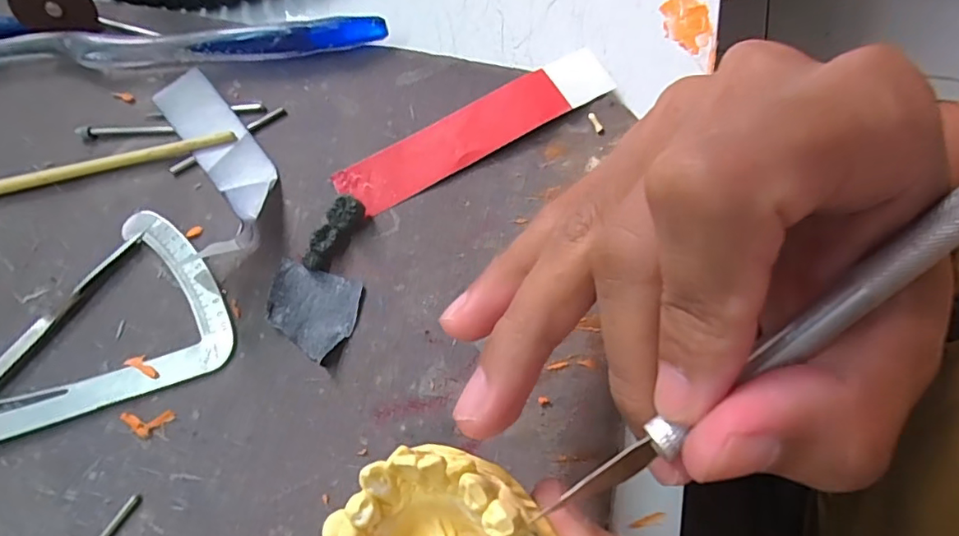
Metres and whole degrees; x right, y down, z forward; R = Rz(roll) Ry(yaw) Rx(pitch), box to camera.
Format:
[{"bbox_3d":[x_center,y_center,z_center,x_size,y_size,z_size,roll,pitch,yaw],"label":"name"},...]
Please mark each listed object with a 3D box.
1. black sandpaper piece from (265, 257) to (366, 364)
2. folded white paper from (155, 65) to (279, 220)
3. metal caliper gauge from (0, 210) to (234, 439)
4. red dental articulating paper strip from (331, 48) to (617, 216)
[{"bbox_3d":[-0.053,0.013,0.170,0.029,0.004,0.026,16,74,7],"label":"black sandpaper piece"},{"bbox_3d":[-0.088,-0.042,0.184,0.020,0.013,0.065,-38,75,-9],"label":"folded white paper"},{"bbox_3d":[-0.131,0.019,0.170,0.098,0.007,0.057,-21,73,-4],"label":"metal caliper gauge"},{"bbox_3d":[0.000,-0.048,0.191,0.102,0.009,0.022,-30,74,-4],"label":"red dental articulating paper strip"}]

